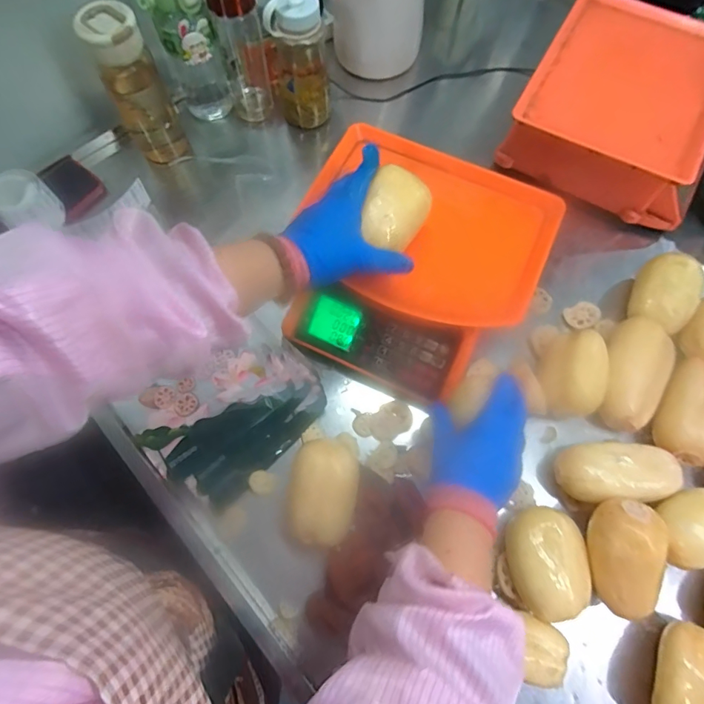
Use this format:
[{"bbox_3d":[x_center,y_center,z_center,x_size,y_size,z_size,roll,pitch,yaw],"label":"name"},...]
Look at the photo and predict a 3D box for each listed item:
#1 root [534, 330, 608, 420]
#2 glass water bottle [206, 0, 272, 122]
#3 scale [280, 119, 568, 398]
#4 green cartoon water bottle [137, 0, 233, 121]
[{"bbox_3d":[0.269,0.027,0.547,0.069,0.075,0.108,17,71,7],"label":"root"},{"bbox_3d":[-0.165,-0.458,0.659,0.068,0.203,0.061,-12,70,-4],"label":"glass water bottle"},{"bbox_3d":[0.069,-0.105,0.564,0.290,0.123,0.278,26,72,10],"label":"scale"},{"bbox_3d":[-0.242,-0.458,0.637,0.084,0.243,0.078,-21,71,-7],"label":"green cartoon water bottle"}]

